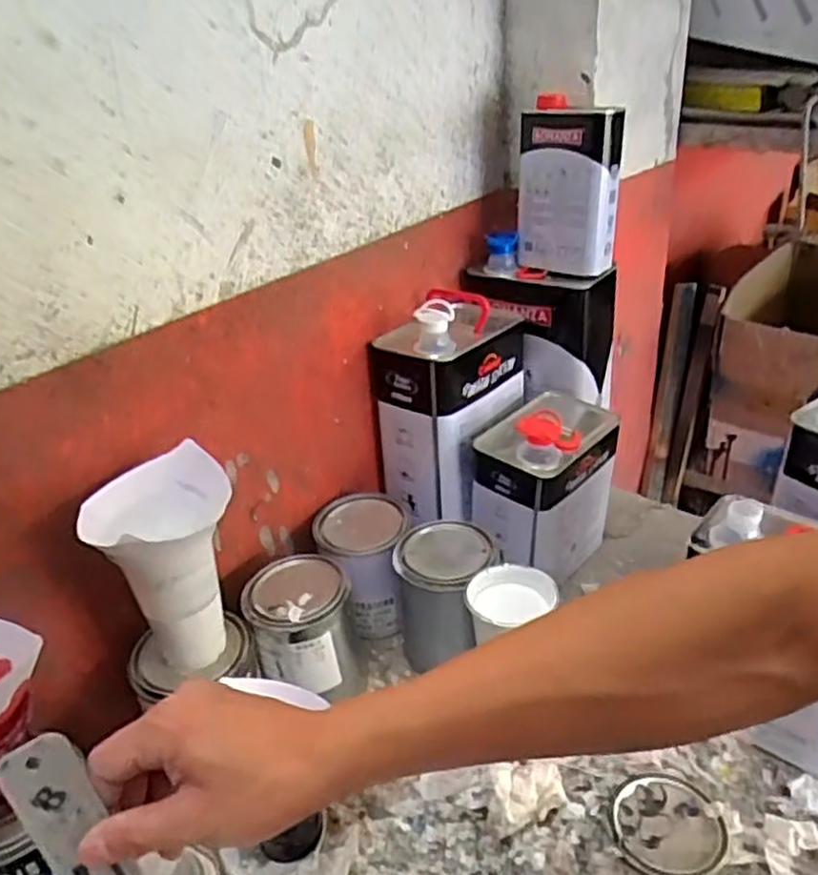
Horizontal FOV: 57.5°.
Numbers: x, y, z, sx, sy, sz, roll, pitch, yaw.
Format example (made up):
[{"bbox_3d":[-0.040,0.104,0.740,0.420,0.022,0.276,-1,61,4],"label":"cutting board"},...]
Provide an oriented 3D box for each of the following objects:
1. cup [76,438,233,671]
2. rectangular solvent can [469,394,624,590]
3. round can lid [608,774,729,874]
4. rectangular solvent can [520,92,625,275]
[{"bbox_3d":[-0.196,0.117,0.623,0.107,0.169,0.119,-14,32,-18],"label":"cup"},{"bbox_3d":[0.160,0.055,0.891,0.170,0.199,0.114,-26,37,-34],"label":"rectangular solvent can"},{"bbox_3d":[0.216,0.326,0.625,0.092,0.009,0.088,-3,30,2],"label":"round can lid"},{"bbox_3d":[0.191,-0.295,0.888,0.115,0.179,0.051,17,36,31],"label":"rectangular solvent can"}]

